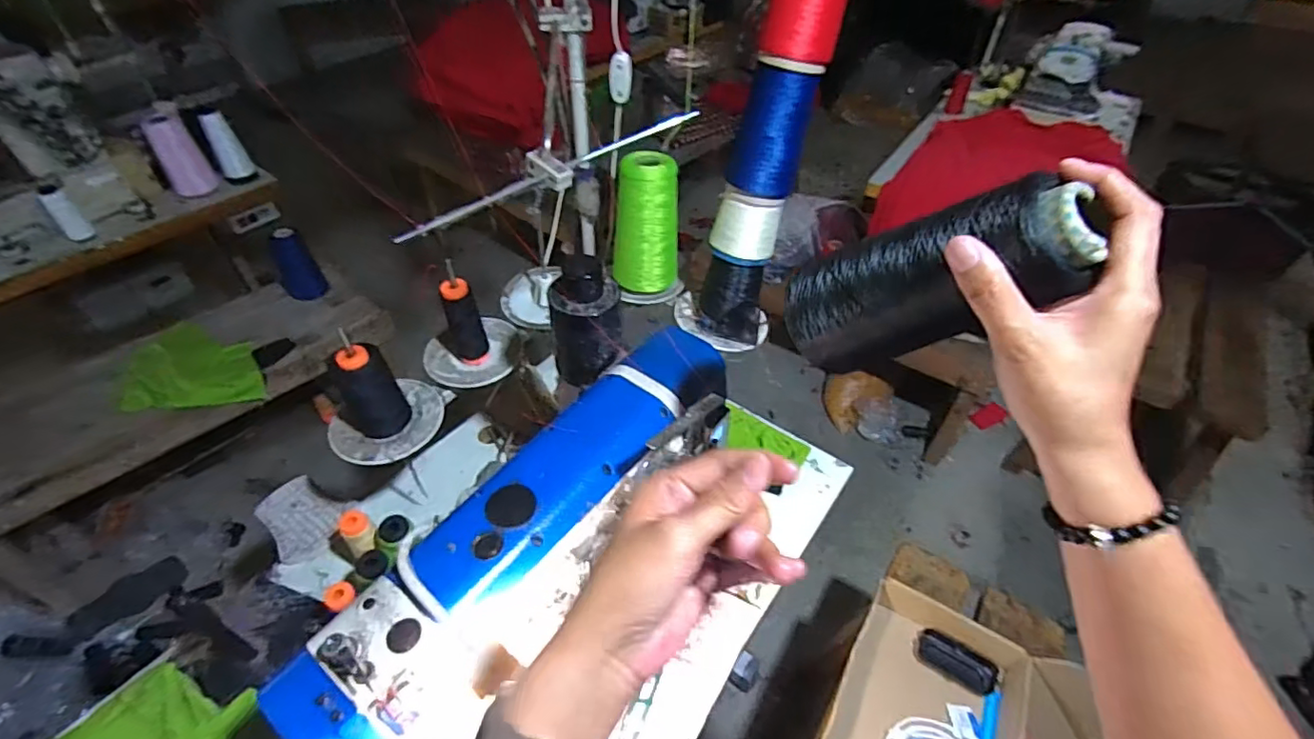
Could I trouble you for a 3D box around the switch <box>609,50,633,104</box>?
[{"bbox_3d":[-0.043,-0.344,0.681,0.028,0.055,0.011,1,46,-1],"label":"switch"}]

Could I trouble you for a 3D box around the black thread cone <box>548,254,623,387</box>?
[{"bbox_3d":[-0.072,-0.047,0.593,0.072,0.127,0.062,-2,46,-4],"label":"black thread cone"}]

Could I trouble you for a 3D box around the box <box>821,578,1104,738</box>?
[{"bbox_3d":[0.420,0.488,0.797,0.326,0.097,0.282,24,50,20],"label":"box"}]

